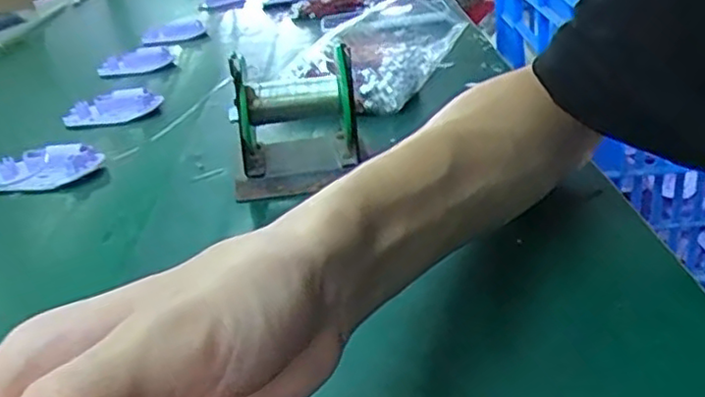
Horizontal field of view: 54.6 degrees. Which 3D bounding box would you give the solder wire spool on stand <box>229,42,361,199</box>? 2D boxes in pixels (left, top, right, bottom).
[{"bbox_3d":[-0.041,-0.050,0.480,0.094,0.084,0.062,-11,26,-9],"label":"solder wire spool on stand"}]

